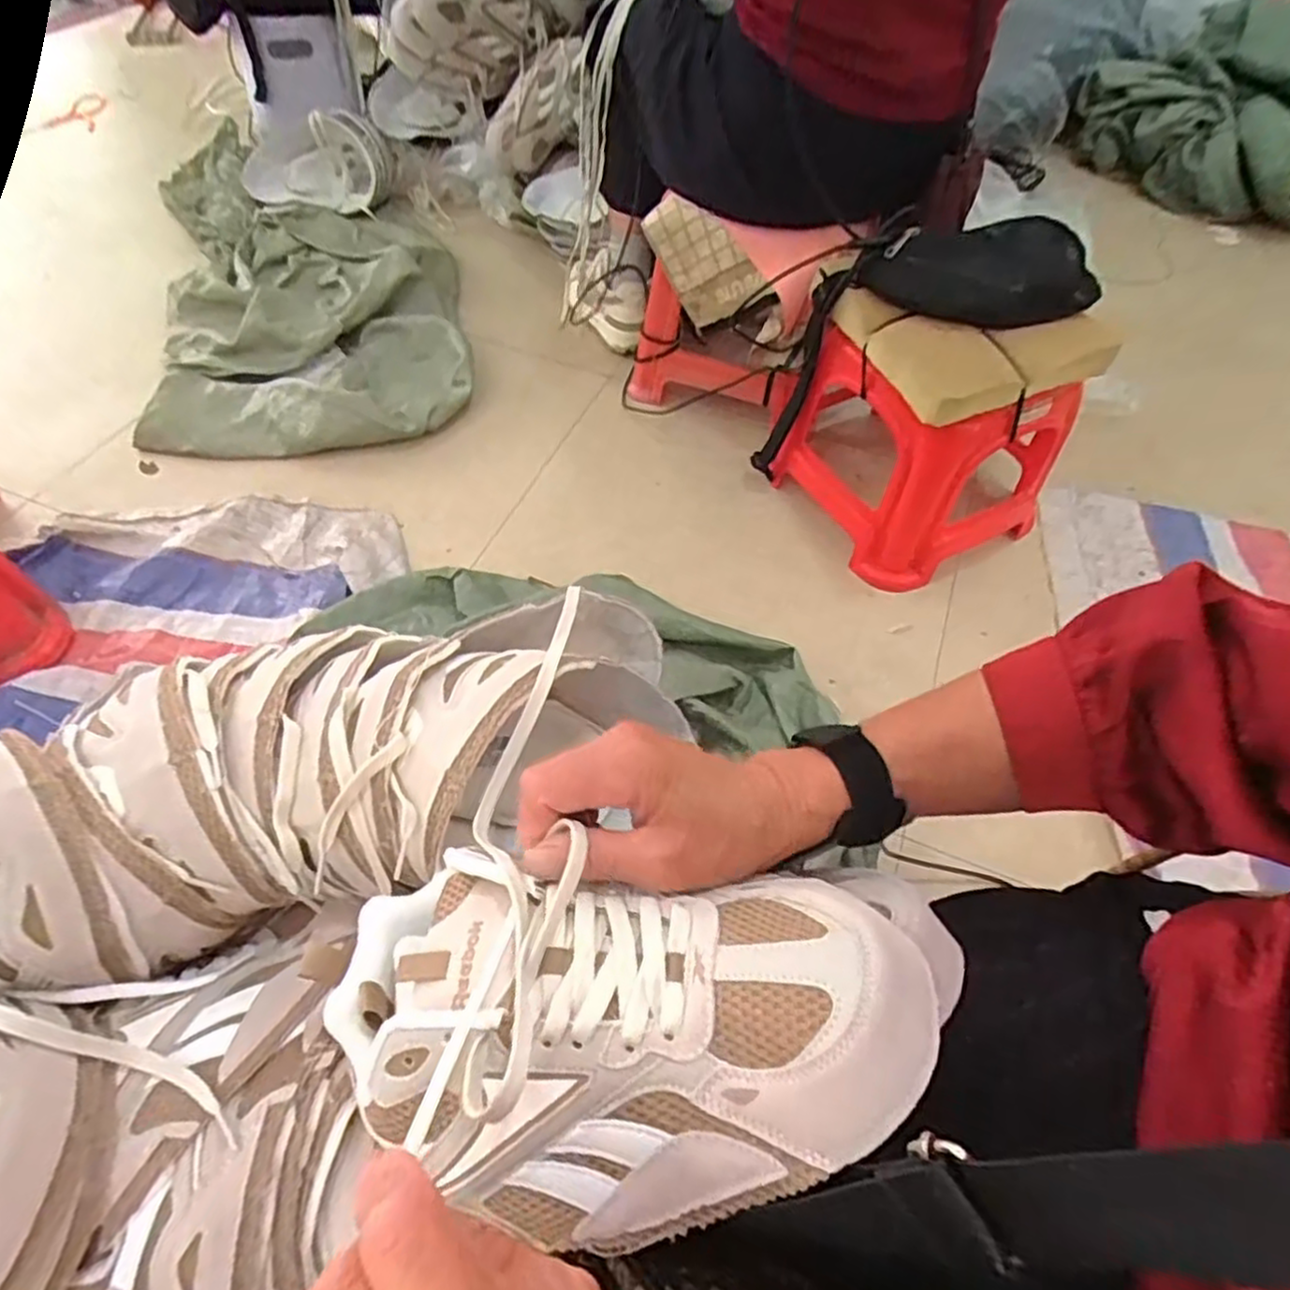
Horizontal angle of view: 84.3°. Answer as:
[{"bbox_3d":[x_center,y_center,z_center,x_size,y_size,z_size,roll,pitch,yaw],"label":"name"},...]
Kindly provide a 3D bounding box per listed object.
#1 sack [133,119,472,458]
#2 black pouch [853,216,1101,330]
[{"bbox_3d":[-0.635,-0.726,1.316,0.515,0.103,1.070,-14,57,-12],"label":"sack"},{"bbox_3d":[0.367,-0.405,0.766,0.255,0.089,0.067,5,55,0],"label":"black pouch"}]

